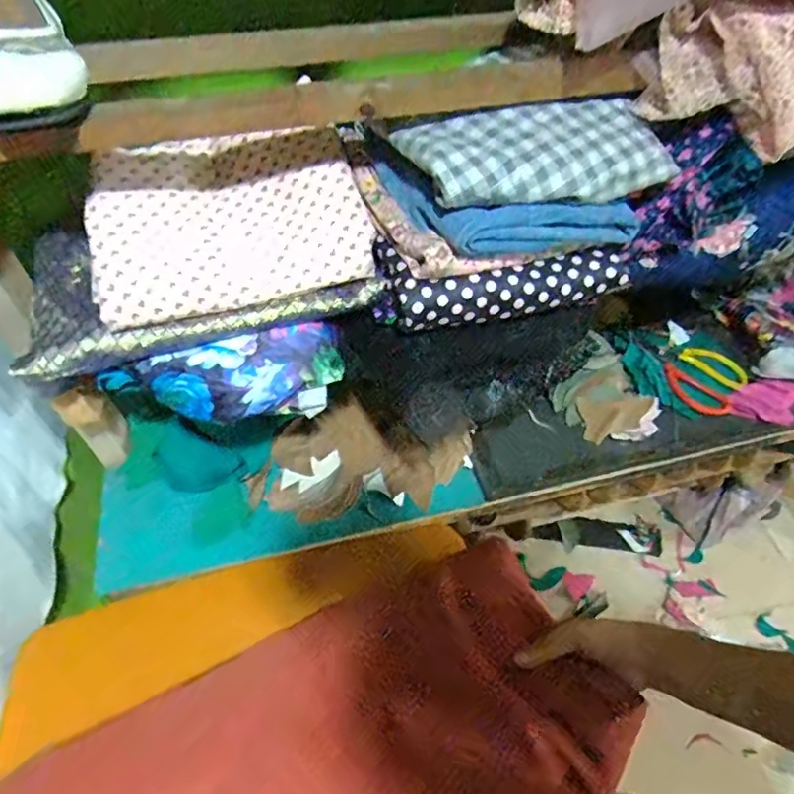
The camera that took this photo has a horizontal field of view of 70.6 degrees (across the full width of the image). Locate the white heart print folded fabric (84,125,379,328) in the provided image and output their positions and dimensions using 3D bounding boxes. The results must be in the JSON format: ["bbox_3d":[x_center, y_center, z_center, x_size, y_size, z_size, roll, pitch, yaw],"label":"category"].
[{"bbox_3d":[-0.157,-0.172,0.537,0.250,0.085,0.159,-12,50,-9],"label":"white heart print folded fabric"}]

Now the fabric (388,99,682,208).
[{"bbox_3d":[0.122,-0.212,0.490,0.227,0.042,0.106,-9,49,-6],"label":"fabric"}]

